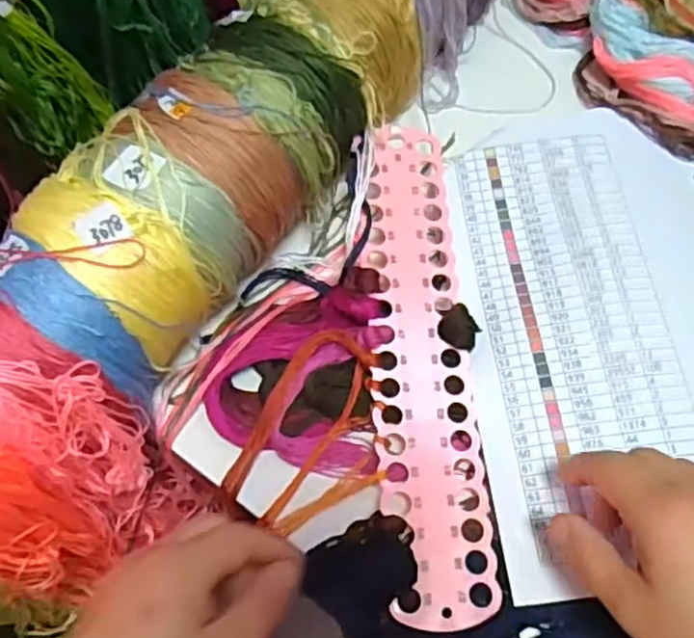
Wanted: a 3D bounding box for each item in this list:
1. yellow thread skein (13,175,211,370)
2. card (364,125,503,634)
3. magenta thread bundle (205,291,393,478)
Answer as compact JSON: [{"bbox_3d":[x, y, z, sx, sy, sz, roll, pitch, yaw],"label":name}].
[{"bbox_3d":[-0.123,-0.032,0.368,0.094,0.080,0.050,36,70,16],"label":"yellow thread skein"},{"bbox_3d":[0.040,0.018,0.395,0.055,0.006,0.285,-1,69,-7],"label":"card"},{"bbox_3d":[-0.028,0.031,0.395,0.096,0.029,0.100,7,65,4],"label":"magenta thread bundle"}]

